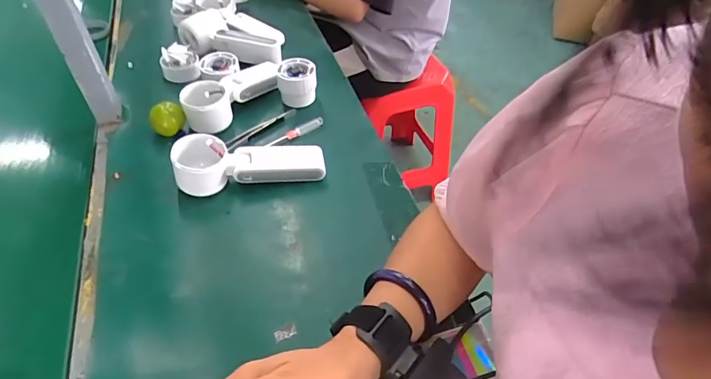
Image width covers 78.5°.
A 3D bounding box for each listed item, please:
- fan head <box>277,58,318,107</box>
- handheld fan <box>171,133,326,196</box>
[{"bbox_3d":[-0.082,-0.148,0.614,0.054,0.053,0.051,-4,48,-7],"label":"fan head"},{"bbox_3d":[-0.121,-0.034,0.506,0.164,0.054,0.057,-9,49,-11],"label":"handheld fan"}]

